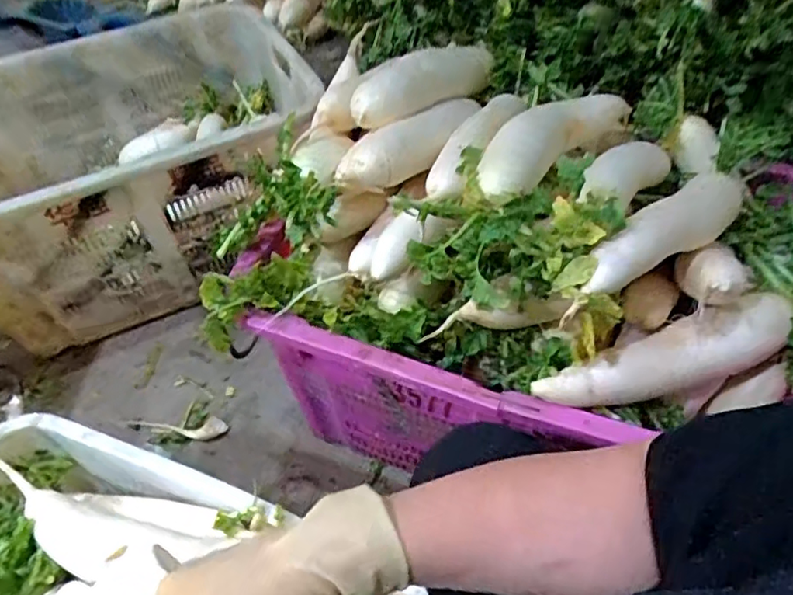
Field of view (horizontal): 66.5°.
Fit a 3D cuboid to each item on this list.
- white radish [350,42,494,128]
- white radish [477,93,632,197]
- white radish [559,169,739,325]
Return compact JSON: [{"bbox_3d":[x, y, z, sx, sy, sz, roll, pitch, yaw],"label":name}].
[{"bbox_3d":[0.046,-0.289,0.789,0.069,0.074,0.269,31,45,26],"label":"white radish"},{"bbox_3d":[0.181,-0.180,0.698,0.067,0.068,0.320,29,41,24],"label":"white radish"},{"bbox_3d":[0.287,-0.071,0.631,0.363,0.064,0.054,-26,52,-39],"label":"white radish"}]

